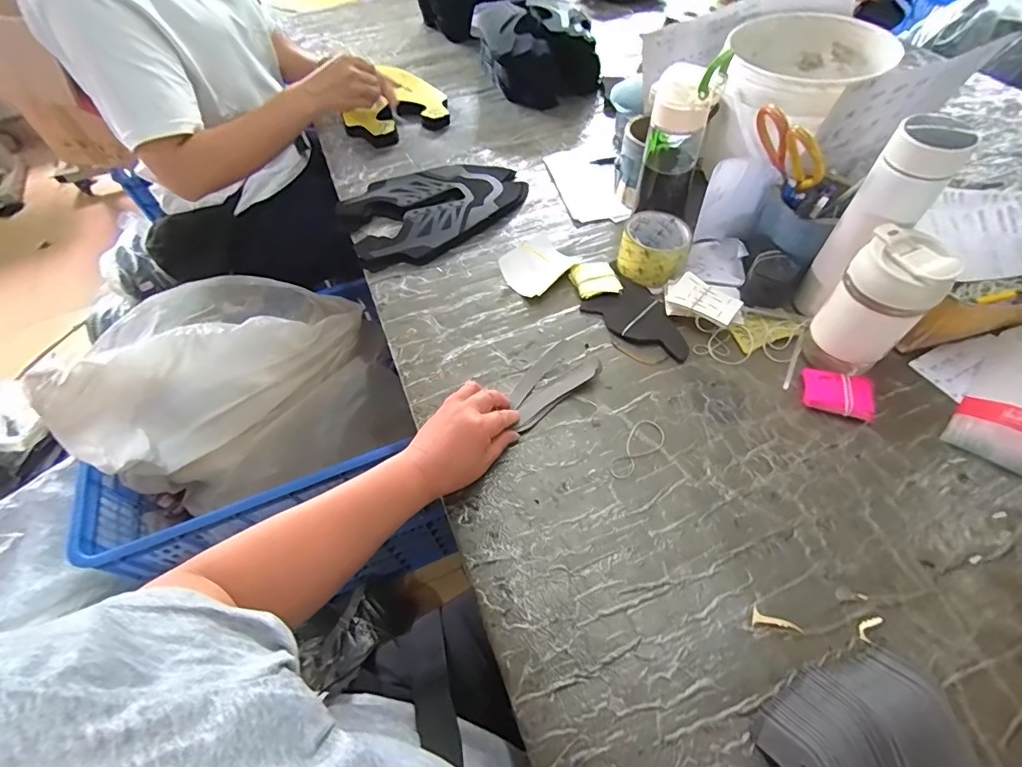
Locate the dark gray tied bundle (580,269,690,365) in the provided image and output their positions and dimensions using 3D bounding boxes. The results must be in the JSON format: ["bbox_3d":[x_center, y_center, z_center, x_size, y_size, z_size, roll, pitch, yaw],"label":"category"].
[{"bbox_3d":[0.174,-0.085,0.611,0.086,0.007,0.147,-36,61,-19],"label":"dark gray tied bundle"}]

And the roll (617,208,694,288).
[{"bbox_3d":[0.199,-0.187,0.648,0.085,0.050,0.093,-2,56,3],"label":"roll"}]

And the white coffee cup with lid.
[{"bbox_3d":[0.389,-0.081,0.506,0.075,0.152,0.084,-37,61,-20],"label":"white coffee cup with lid"}]

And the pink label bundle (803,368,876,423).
[{"bbox_3d":[0.372,0.012,0.528,0.074,0.020,0.052,15,58,14],"label":"pink label bundle"}]

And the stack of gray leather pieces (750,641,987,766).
[{"bbox_3d":[0.273,0.278,0.335,0.146,0.033,0.137,-17,57,-8],"label":"stack of gray leather pieces"}]

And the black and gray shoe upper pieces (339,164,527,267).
[{"bbox_3d":[-0.120,-0.291,0.761,0.292,0.020,0.216,-24,57,-12],"label":"black and gray shoe upper pieces"}]

